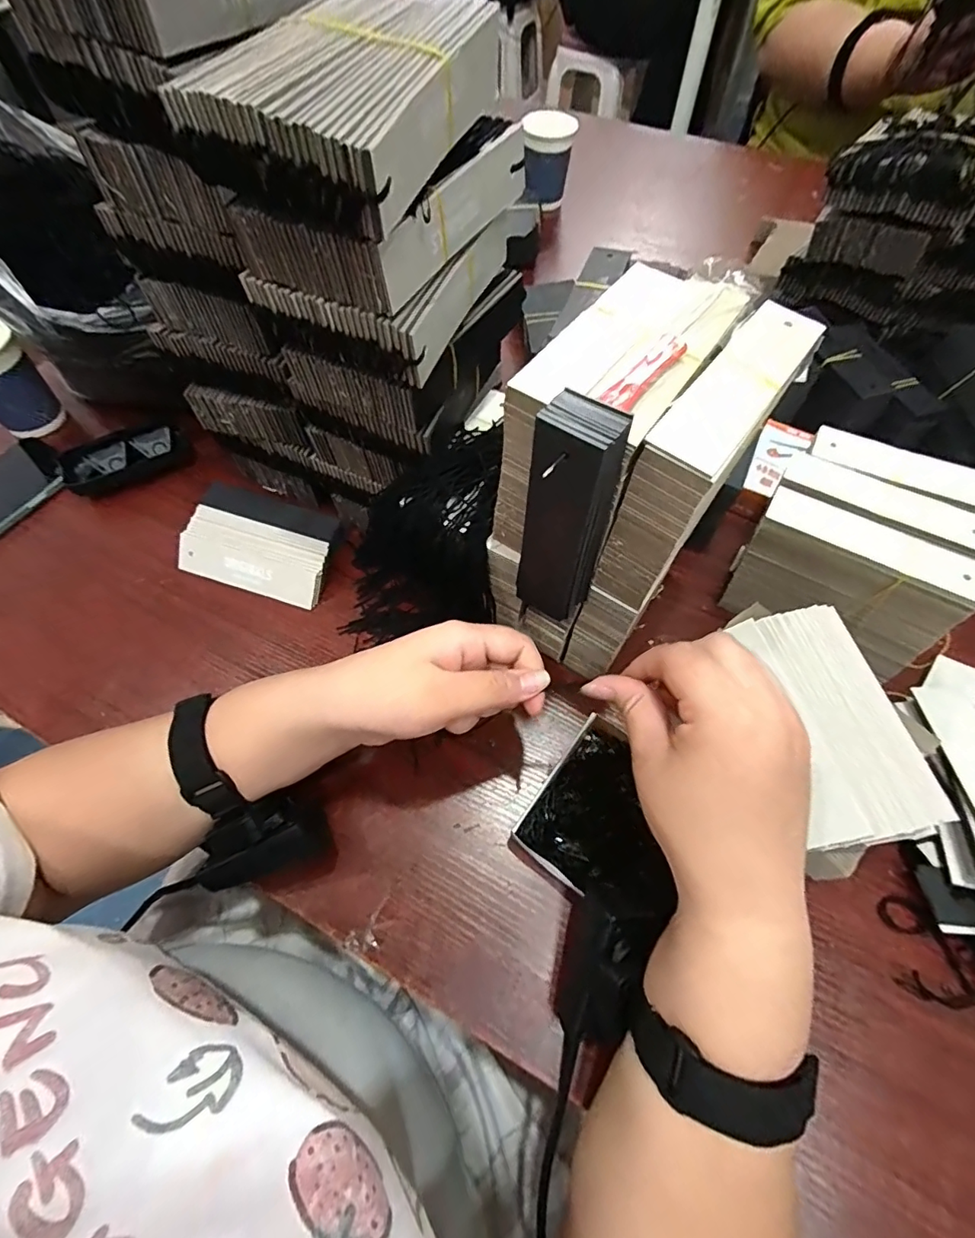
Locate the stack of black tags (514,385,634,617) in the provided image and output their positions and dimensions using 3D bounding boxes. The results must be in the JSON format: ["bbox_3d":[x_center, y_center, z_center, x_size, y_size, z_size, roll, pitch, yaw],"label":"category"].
[{"bbox_3d":[0.039,-0.046,0.252,0.037,0.124,0.027,25,65,14],"label":"stack of black tags"}]

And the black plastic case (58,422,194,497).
[{"bbox_3d":[-0.337,-0.150,0.477,0.105,0.020,0.055,-29,66,-15],"label":"black plastic case"}]

